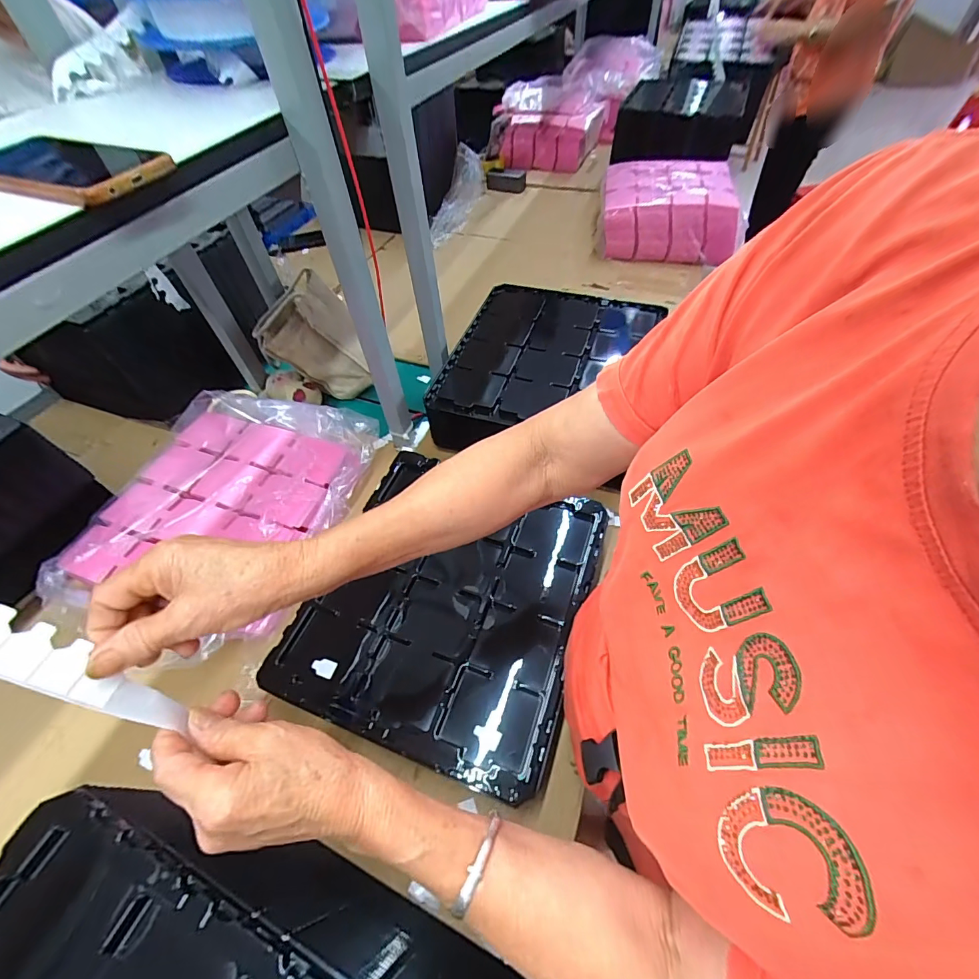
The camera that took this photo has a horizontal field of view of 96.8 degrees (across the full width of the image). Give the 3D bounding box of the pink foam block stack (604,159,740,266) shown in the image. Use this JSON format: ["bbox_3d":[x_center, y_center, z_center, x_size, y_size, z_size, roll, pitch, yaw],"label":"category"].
[{"bbox_3d":[0.467,-0.738,1.146,0.321,0.136,0.310,7,53,8],"label":"pink foam block stack"}]

